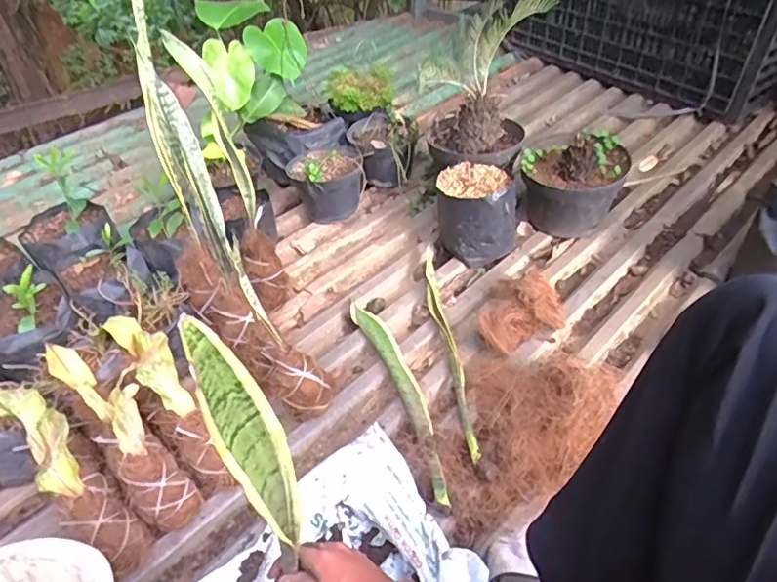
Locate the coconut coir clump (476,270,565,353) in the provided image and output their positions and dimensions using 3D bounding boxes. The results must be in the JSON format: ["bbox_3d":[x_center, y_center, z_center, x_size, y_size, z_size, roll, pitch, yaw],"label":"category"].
[{"bbox_3d":[0.237,0.046,0.976,0.167,0.074,0.097,-32,53,-29],"label":"coconut coir clump"}]

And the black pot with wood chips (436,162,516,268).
[{"bbox_3d":[0.180,-0.150,1.144,0.163,0.170,0.129,5,44,8],"label":"black pot with wood chips"}]

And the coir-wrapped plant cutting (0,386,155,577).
[{"bbox_3d":[-0.432,0.232,0.736,0.070,0.089,0.324,-37,82,-31],"label":"coir-wrapped plant cutting"}]

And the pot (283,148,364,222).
[{"bbox_3d":[-0.138,-0.242,1.286,0.157,0.153,0.167,1,44,0],"label":"pot"}]

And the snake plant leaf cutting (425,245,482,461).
[{"bbox_3d":[0.103,0.083,0.979,0.032,0.041,0.463,-6,43,-3],"label":"snake plant leaf cutting"}]

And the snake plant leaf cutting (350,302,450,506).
[{"bbox_3d":[0.024,0.159,0.931,0.052,0.025,0.423,-16,45,-13],"label":"snake plant leaf cutting"}]

